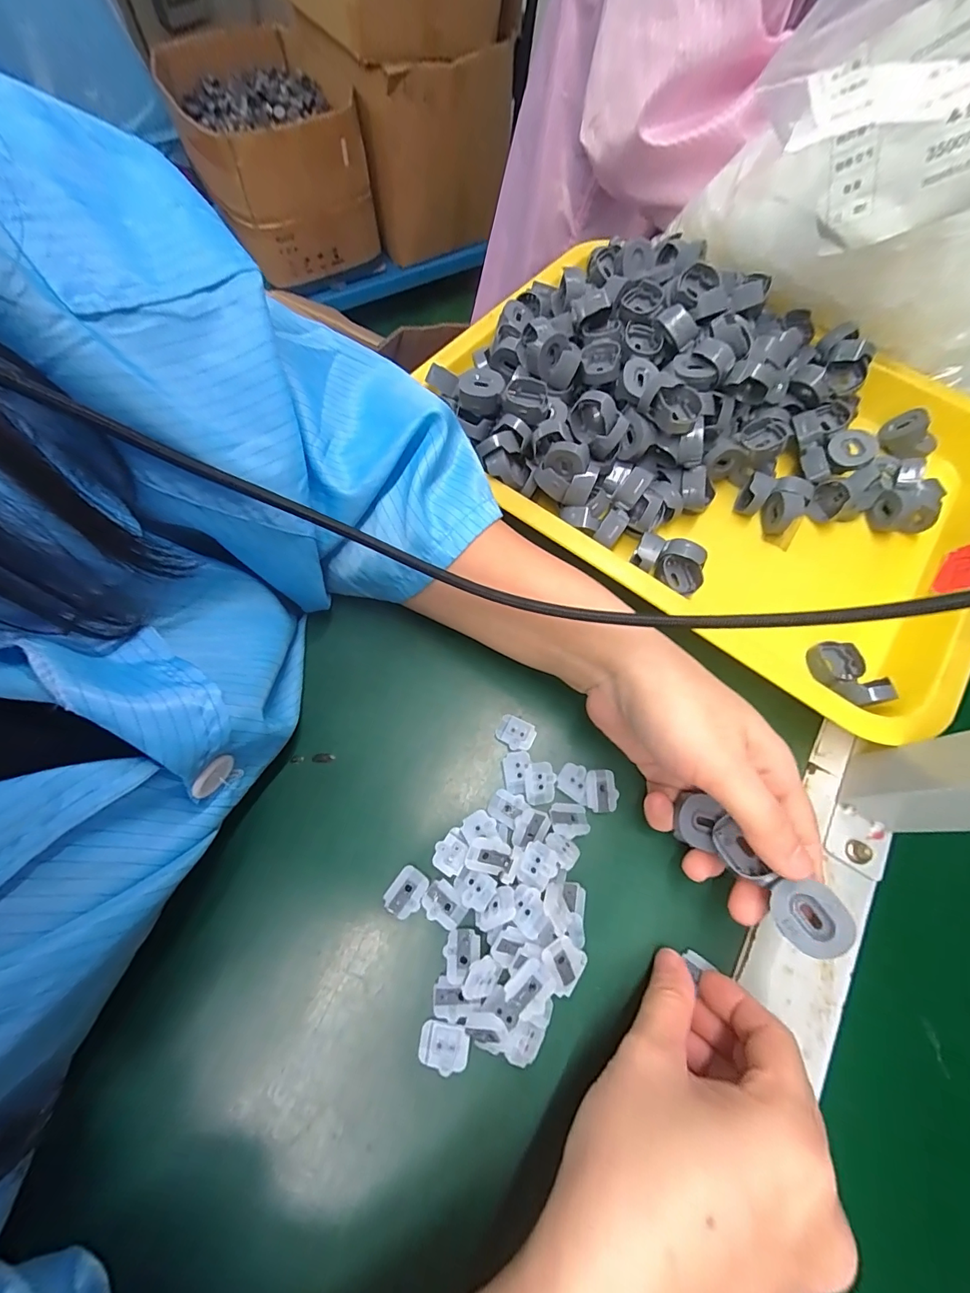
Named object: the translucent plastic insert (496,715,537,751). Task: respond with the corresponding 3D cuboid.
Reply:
[{"bbox_3d":[0.017,0.049,0.256,0.021,0.006,0.017,28,69,9],"label":"translucent plastic insert"}]

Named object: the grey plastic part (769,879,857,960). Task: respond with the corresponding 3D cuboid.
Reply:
[{"bbox_3d":[0.128,0.107,0.177,0.026,0.004,0.024,-6,69,27],"label":"grey plastic part"}]

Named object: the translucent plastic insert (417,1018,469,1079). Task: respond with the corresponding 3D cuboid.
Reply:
[{"bbox_3d":[-0.018,0.176,0.199,0.021,0.005,0.017,13,67,3],"label":"translucent plastic insert"}]

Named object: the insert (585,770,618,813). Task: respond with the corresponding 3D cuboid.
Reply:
[{"bbox_3d":[0.063,0.077,0.241,0.017,0.004,0.021,2,67,-2],"label":"insert"}]

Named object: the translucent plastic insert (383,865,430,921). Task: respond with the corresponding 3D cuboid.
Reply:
[{"bbox_3d":[-0.038,0.120,0.221,0.017,0.004,0.022,35,70,11],"label":"translucent plastic insert"}]

